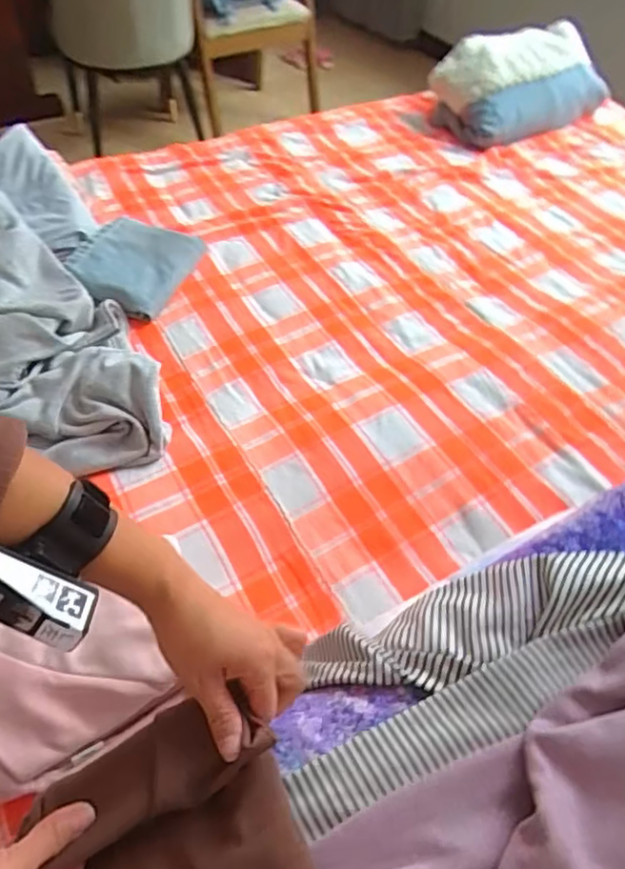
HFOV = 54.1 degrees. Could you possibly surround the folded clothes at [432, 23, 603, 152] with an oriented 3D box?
[{"bbox_3d":[0.518,-0.871,1.493,0.391,0.207,0.271,-28,57,-23],"label":"folded clothes"}]

